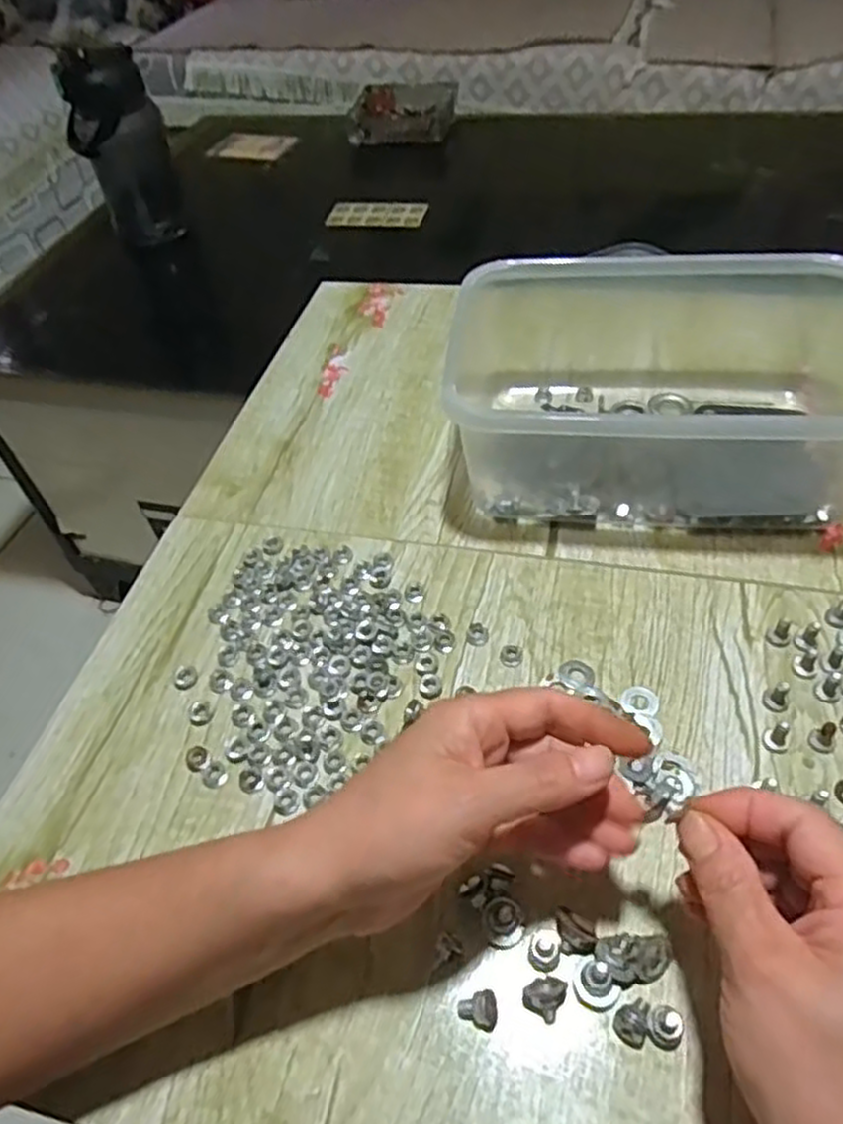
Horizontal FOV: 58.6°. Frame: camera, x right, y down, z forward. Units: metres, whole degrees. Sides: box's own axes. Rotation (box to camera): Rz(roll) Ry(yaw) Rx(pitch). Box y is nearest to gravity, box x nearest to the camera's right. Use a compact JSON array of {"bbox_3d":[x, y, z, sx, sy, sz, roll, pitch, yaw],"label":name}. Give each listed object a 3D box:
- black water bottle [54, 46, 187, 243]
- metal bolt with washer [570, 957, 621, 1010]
[{"bbox_3d":[-0.364,-0.500,0.927,0.106,0.216,0.075,-20,50,-11],"label":"black water bottle"},{"bbox_3d":[0.066,0.161,0.286,0.015,0.009,0.017,-21,51,-12],"label":"metal bolt with washer"}]

